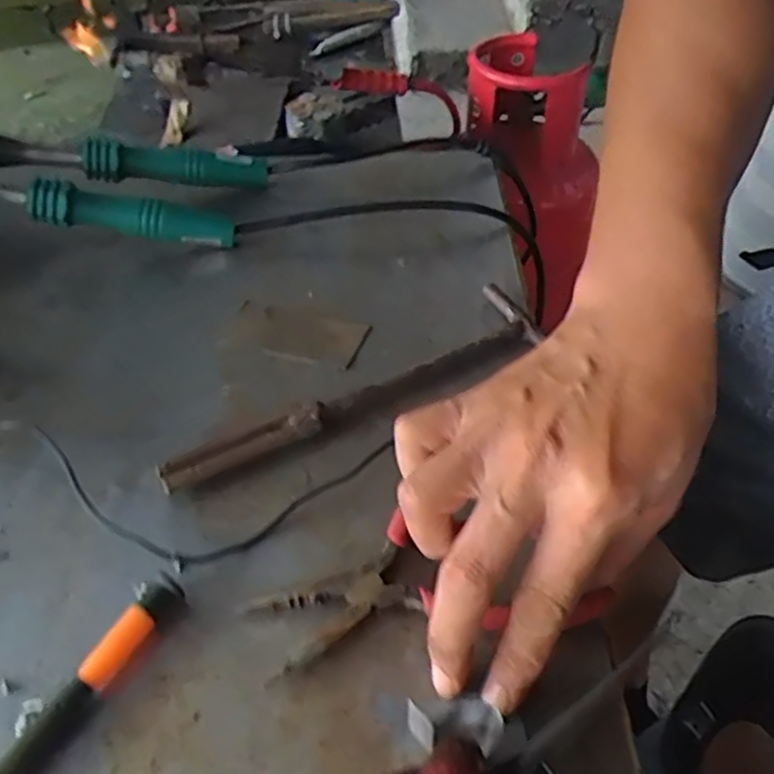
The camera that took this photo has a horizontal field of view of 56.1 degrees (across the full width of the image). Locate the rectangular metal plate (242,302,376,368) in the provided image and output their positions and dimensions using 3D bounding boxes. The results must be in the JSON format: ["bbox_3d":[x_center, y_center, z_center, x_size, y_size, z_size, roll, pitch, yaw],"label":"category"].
[{"bbox_3d":[-0.053,-0.031,0.431,0.081,0.005,0.043,12,43,15],"label":"rectangular metal plate"}]

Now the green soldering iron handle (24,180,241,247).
[{"bbox_3d":[-0.160,-0.112,0.463,0.122,0.028,0.026,6,43,-20],"label":"green soldering iron handle"}]

